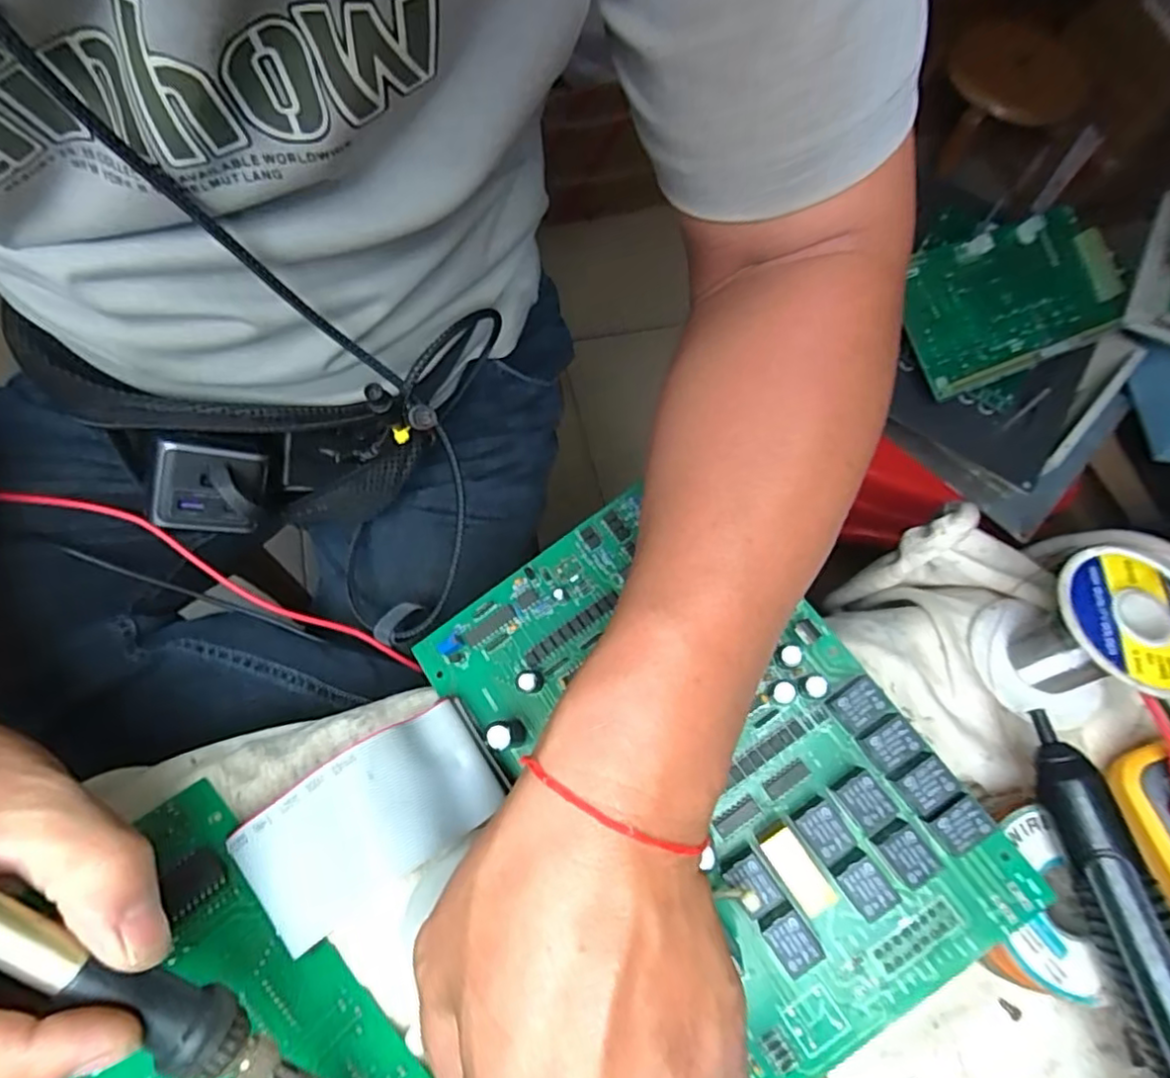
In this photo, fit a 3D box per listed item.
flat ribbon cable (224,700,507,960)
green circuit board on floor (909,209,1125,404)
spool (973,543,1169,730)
[{"bbox_3d":[-0.083,0.109,0.250,0.093,0.039,0.051,-33,72,-15],"label":"flat ribbon cable"},{"bbox_3d":[0.354,-0.203,0.536,0.190,0.016,0.117,-22,79,0],"label":"green circuit board on floor"},{"bbox_3d":[0.226,0.046,0.288,0.058,0.069,0.063,1,66,-2],"label":"spool"}]

